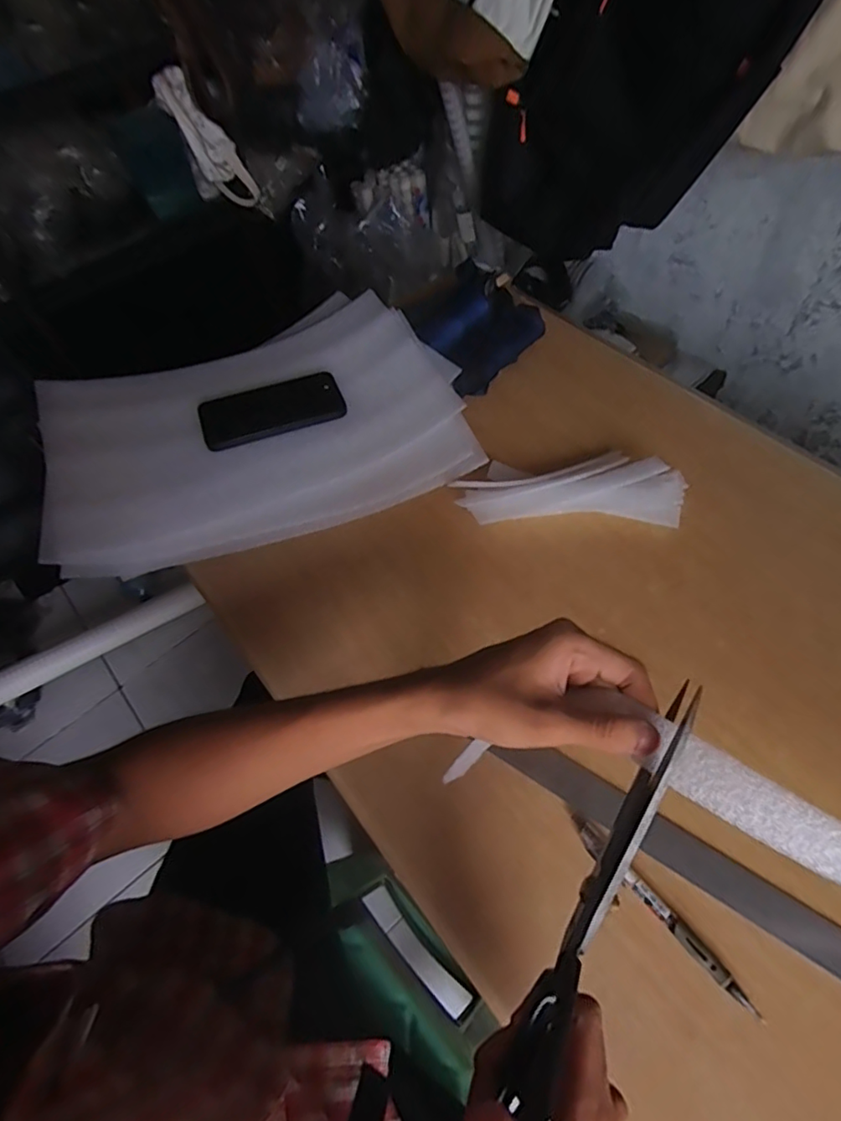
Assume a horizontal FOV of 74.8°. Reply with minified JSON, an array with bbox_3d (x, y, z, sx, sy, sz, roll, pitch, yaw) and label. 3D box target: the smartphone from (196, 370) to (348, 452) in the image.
[{"bbox_3d":[-0.165,-0.171,0.610,0.155,0.008,0.085,-19,58,-7],"label":"smartphone"}]

